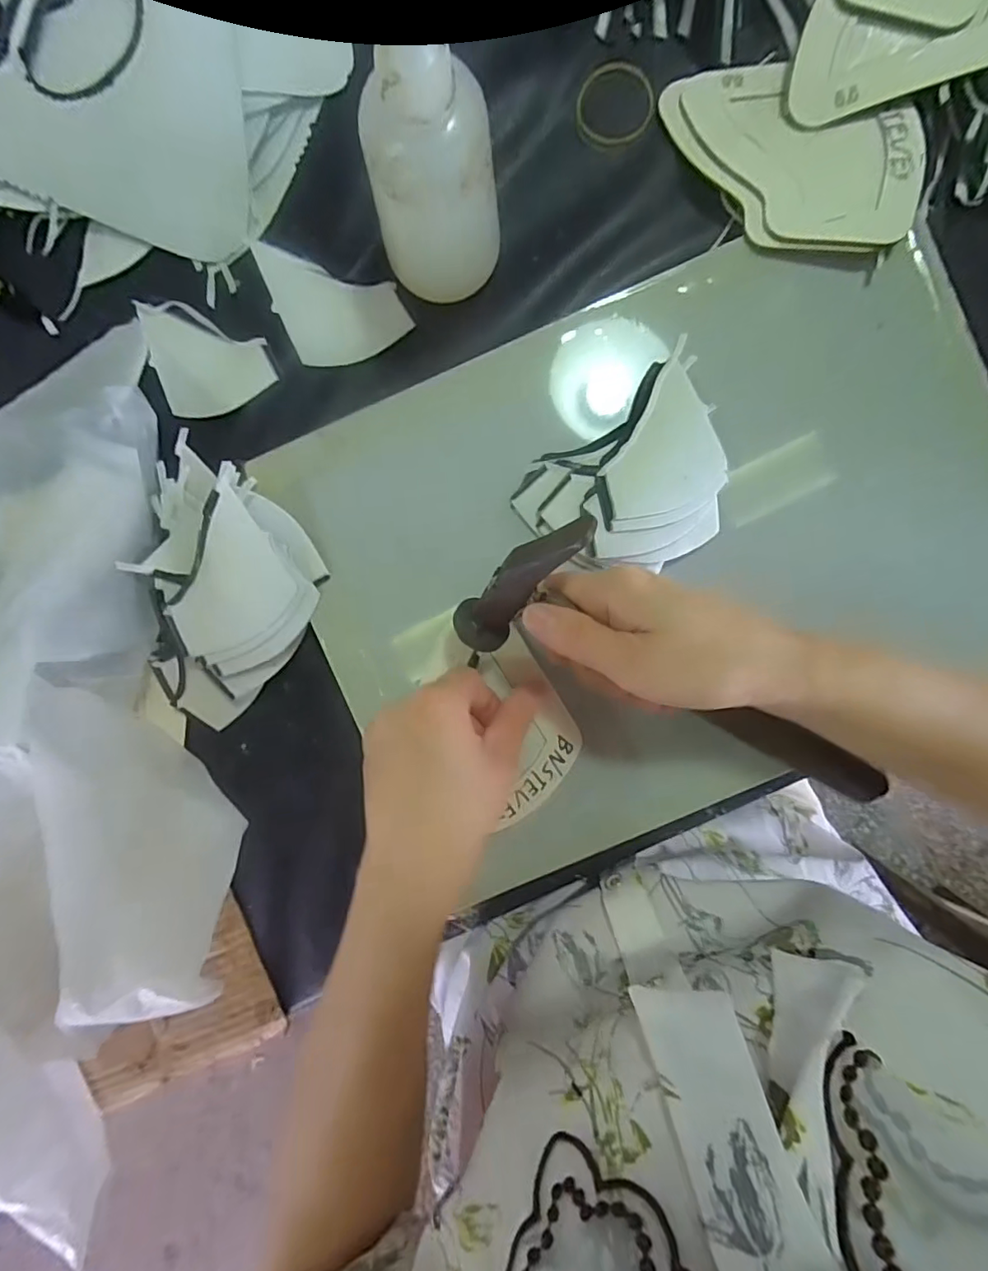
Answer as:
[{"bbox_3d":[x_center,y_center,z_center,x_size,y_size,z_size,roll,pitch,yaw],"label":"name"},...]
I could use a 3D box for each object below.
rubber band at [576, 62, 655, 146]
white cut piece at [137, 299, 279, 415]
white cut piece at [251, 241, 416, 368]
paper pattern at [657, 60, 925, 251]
[{"bbox_3d":[0.071,-0.314,0.319,0.044,0.004,0.044,0,93,1],"label":"rubber band"},{"bbox_3d":[-0.172,-0.170,0.323,0.067,0.006,0.073,-22,93,2],"label":"white cut piece"},{"bbox_3d":[-0.093,-0.200,0.318,0.068,0.013,0.073,-25,92,2],"label":"white cut piece"},{"bbox_3d":[0.164,-0.265,0.300,0.129,0.031,0.105,2,97,2],"label":"paper pattern"}]

